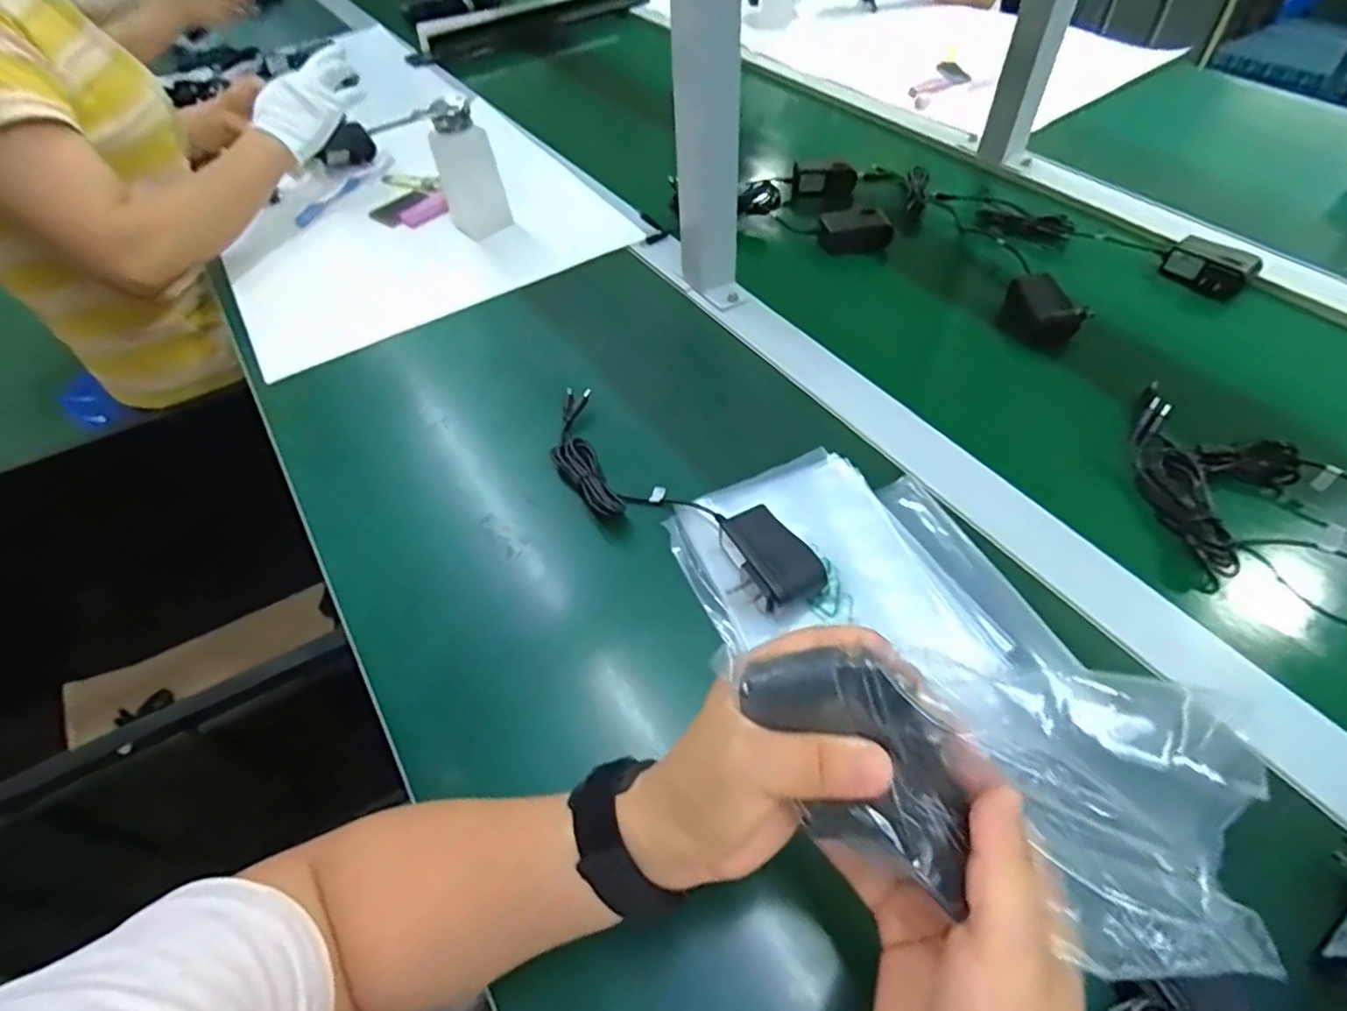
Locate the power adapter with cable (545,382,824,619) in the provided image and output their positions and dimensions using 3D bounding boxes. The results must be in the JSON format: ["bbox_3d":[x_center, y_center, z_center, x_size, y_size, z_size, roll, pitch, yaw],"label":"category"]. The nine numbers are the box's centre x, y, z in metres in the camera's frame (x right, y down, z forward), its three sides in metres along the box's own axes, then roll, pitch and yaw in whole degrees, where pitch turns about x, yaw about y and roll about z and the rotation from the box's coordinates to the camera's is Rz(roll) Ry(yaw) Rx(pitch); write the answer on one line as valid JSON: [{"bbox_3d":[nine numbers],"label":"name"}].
[{"bbox_3d":[-0.014,-0.007,0.475,0.076,0.030,0.266,-38,58,-24],"label":"power adapter with cable"}]

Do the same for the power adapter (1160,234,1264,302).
[{"bbox_3d":[0.525,-0.233,0.636,0.047,0.027,0.072,-34,57,-21],"label":"power adapter"}]

